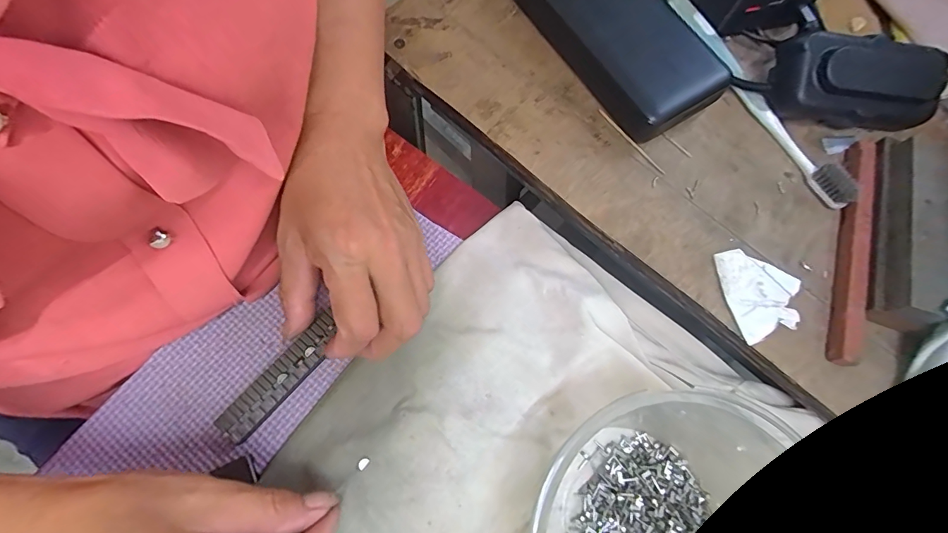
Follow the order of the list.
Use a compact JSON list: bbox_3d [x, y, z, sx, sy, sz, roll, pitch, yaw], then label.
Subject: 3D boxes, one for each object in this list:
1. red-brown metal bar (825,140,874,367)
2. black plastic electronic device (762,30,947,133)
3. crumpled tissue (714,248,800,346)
[{"bbox_3d":[0.226,-0.013,0.258,0.014,0.012,0.147,17,72,2],"label":"red-brown metal bar"},{"bbox_3d":[0.243,-0.116,0.276,0.106,0.042,0.043,4,73,-1],"label":"black plastic electronic device"},{"bbox_3d":[0.166,0.013,0.251,0.041,0.007,0.052,-17,74,-8],"label":"crumpled tissue"}]

